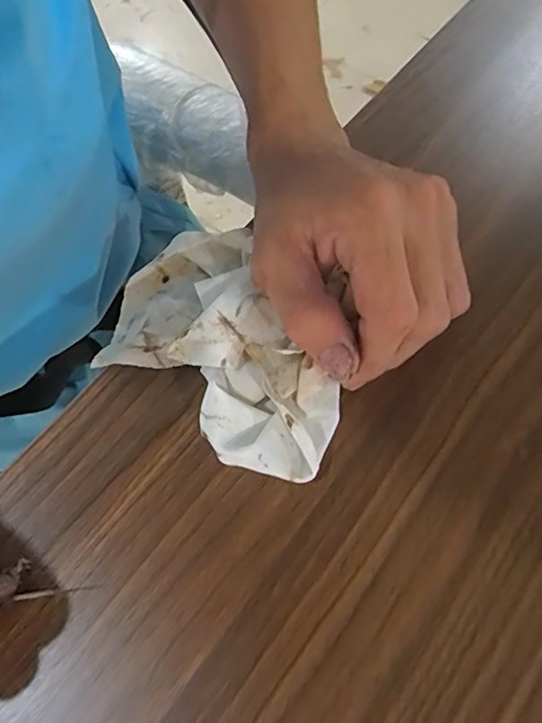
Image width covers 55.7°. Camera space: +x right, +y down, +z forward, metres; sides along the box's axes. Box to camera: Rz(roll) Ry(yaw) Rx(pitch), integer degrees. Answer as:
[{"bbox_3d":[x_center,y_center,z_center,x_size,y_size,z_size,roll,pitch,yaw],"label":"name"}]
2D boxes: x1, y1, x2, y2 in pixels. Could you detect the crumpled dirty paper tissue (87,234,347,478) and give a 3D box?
[{"bbox_3d":[-0.026,-0.008,0.238,0.082,0.034,0.139,-35,58,-12],"label":"crumpled dirty paper tissue"}]

